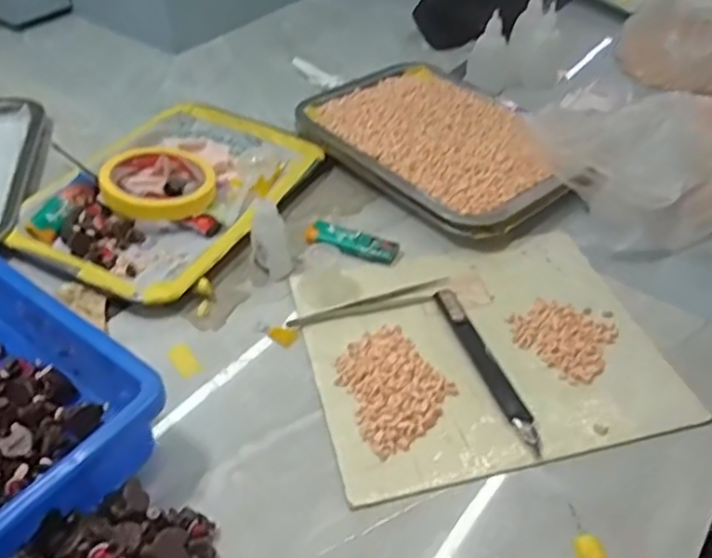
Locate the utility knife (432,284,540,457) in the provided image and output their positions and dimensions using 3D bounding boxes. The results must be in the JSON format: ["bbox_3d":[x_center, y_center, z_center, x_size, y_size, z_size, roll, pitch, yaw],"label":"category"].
[{"bbox_3d":[0.089,0.057,0.436,0.017,0.009,0.137,-14,45,-16],"label":"utility knife"}]

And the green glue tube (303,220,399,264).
[{"bbox_3d":[-0.005,-0.031,0.528,0.080,0.009,0.025,15,45,14],"label":"green glue tube"}]

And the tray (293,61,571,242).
[{"bbox_3d":[0.078,-0.128,0.610,0.173,0.034,0.245,-30,52,-29],"label":"tray"}]

